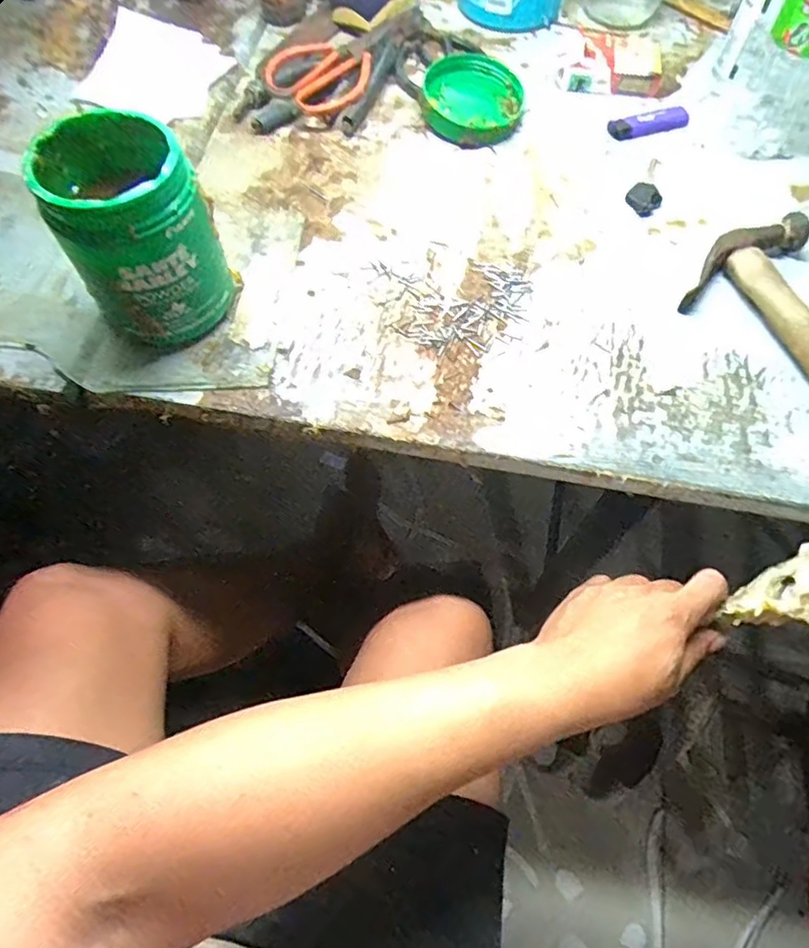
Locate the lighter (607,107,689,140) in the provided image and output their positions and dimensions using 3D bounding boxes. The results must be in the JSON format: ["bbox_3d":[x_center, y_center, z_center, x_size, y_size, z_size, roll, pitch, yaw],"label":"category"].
[{"bbox_3d":[0.230,-0.333,0.564,0.079,0.009,0.025,-18,64,-9],"label":"lighter"}]

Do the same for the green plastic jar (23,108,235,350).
[{"bbox_3d":[-0.181,-0.161,0.415,0.091,0.132,0.091,-34,67,-16],"label":"green plastic jar"}]

